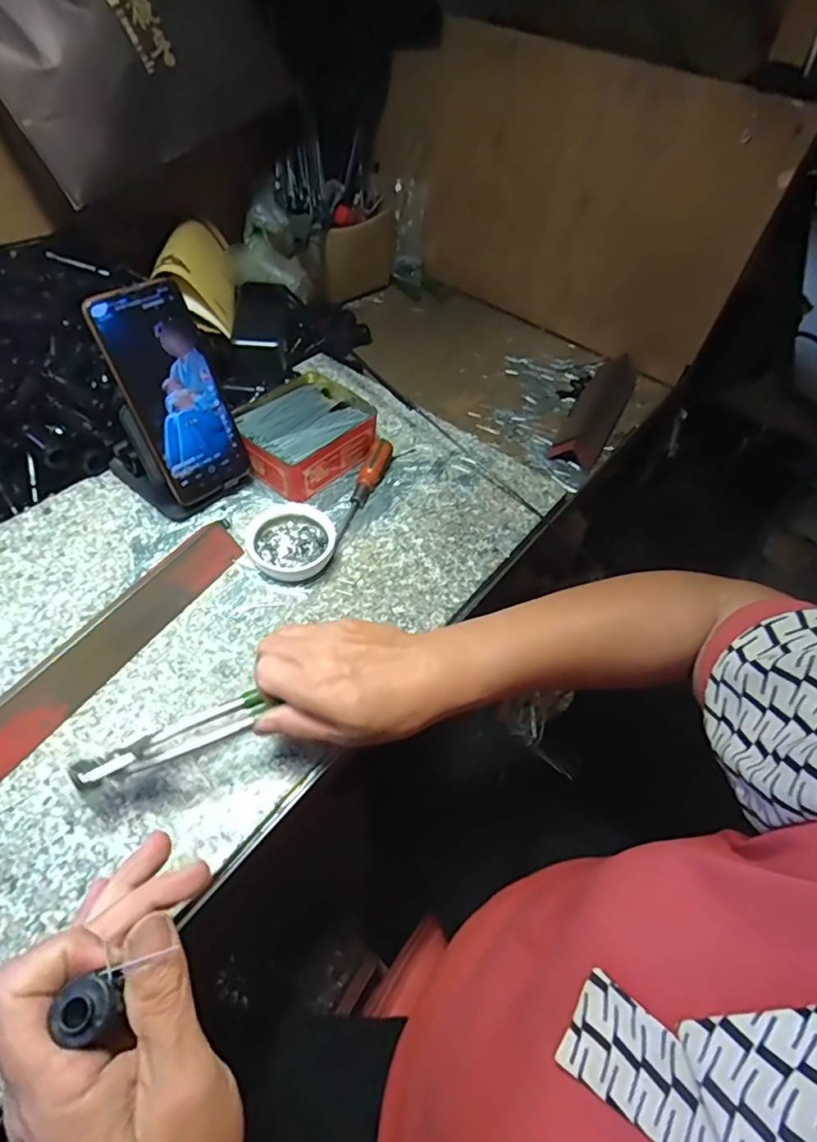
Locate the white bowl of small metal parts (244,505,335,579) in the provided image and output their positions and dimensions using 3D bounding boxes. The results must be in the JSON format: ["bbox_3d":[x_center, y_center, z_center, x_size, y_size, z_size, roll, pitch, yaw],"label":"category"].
[{"bbox_3d":[-0.101,-0.024,0.477,0.071,0.024,0.072,3,52,-4],"label":"white bowl of small metal parts"}]

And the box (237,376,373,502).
[{"bbox_3d":[-0.101,-0.135,0.551,0.111,0.041,0.133,30,55,17],"label":"box"}]

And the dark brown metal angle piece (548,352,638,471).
[{"bbox_3d":[0.235,-0.205,0.681,0.054,0.028,0.242,26,54,14],"label":"dark brown metal angle piece"}]

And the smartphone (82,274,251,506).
[{"bbox_3d":[-0.190,-0.143,0.458,0.005,0.166,0.075,19,45,42],"label":"smartphone"}]

